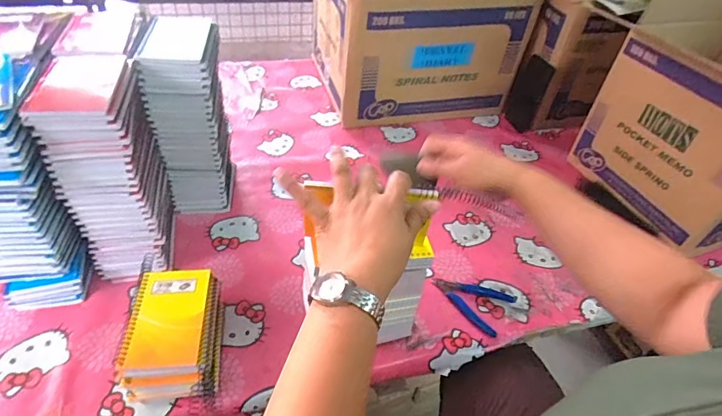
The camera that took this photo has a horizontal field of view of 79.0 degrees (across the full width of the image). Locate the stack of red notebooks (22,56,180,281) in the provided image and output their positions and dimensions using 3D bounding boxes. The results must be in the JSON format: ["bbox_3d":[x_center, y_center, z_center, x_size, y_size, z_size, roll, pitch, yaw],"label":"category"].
[{"bbox_3d":[-0.335,-0.045,0.596,0.097,0.259,0.136,-7,46,-14],"label":"stack of red notebooks"}]

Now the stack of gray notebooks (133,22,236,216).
[{"bbox_3d":[-0.266,-0.132,0.698,0.096,0.293,0.111,-3,45,-11],"label":"stack of gray notebooks"}]

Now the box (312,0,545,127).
[{"bbox_3d":[0.130,-0.406,1.023,0.419,0.320,0.269,-8,46,-15],"label":"box"}]

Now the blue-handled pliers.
[{"bbox_3d":[0.170,0.136,0.680,0.117,0.006,0.086,31,49,23],"label":"blue-handled pliers"}]

